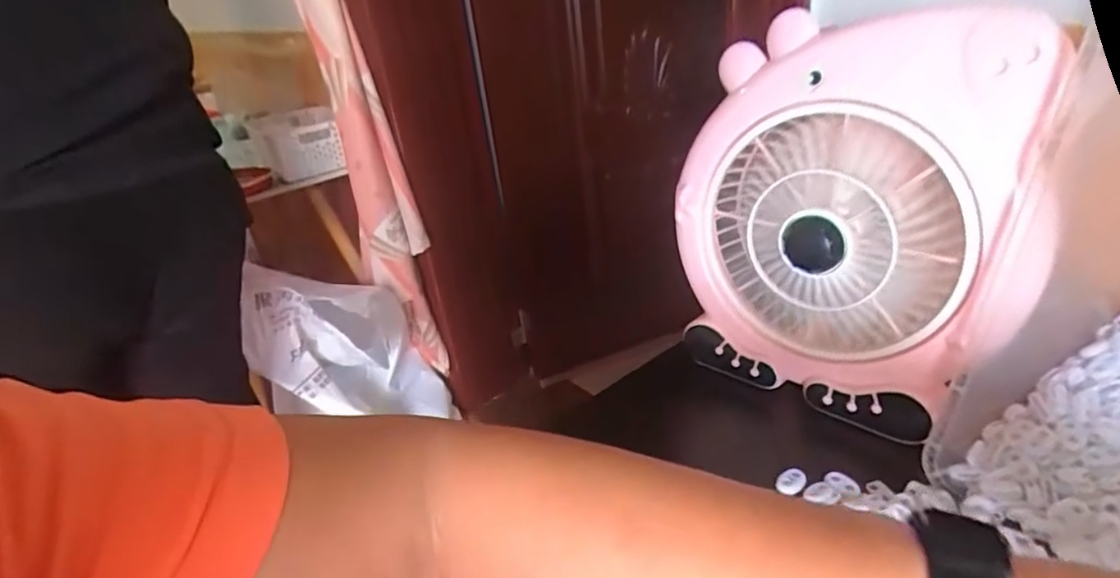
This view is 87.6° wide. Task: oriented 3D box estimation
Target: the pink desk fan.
[{"bbox_3d":[0.216,-0.063,0.440,0.231,0.258,0.147,17,37,37],"label":"pink desk fan"}]

